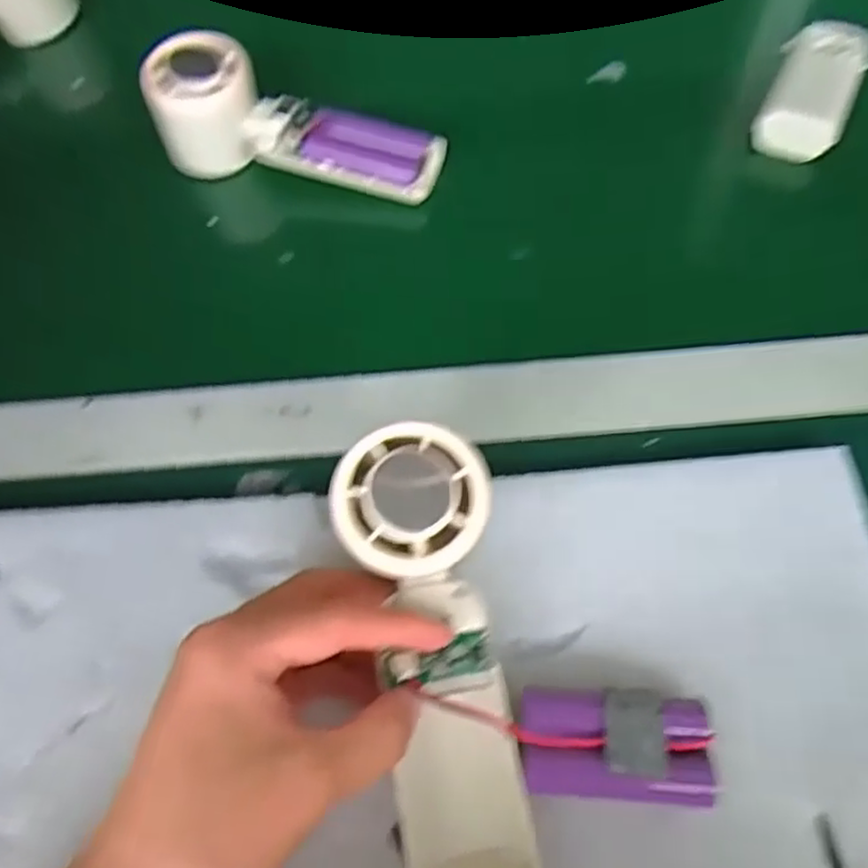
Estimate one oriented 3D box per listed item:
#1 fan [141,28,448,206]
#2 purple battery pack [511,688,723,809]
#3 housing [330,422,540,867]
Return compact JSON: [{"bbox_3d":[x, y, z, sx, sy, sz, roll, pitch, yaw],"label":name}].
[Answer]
[{"bbox_3d":[-0.077,-0.176,0.399,0.157,0.059,0.051,12,65,11],"label":"fan"},{"bbox_3d":[0.064,0.112,0.256,0.065,0.025,0.035,1,64,6],"label":"purple battery pack"},{"bbox_3d":[0.002,0.080,0.258,0.051,0.040,0.164,-10,91,-2],"label":"housing"}]

